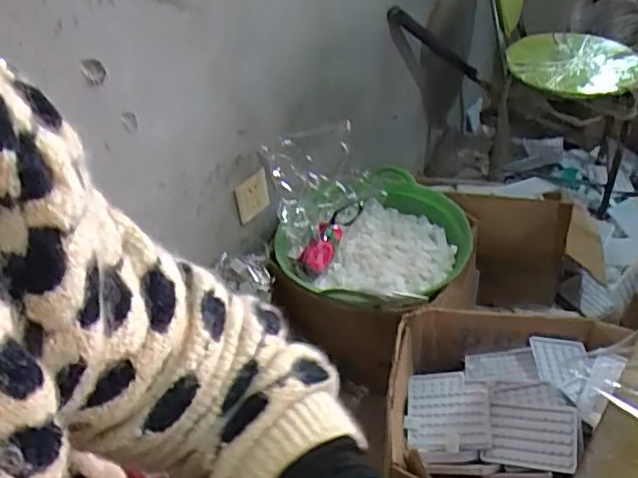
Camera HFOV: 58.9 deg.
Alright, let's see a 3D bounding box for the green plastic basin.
[{"bbox_3d":[0.130,-0.004,1.142,0.319,0.120,0.383,30,50,35],"label":"green plastic basin"}]

